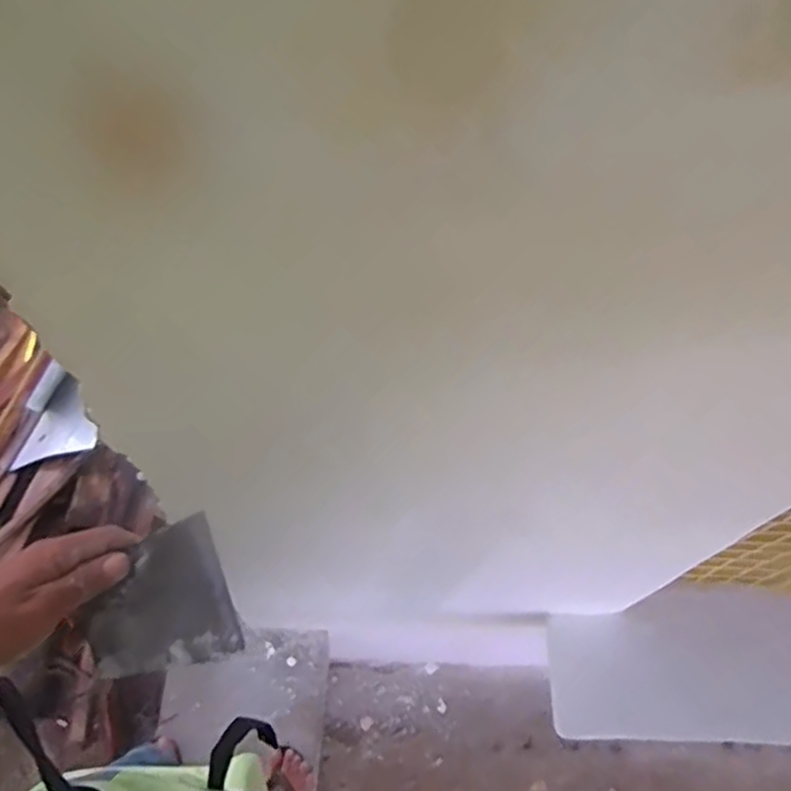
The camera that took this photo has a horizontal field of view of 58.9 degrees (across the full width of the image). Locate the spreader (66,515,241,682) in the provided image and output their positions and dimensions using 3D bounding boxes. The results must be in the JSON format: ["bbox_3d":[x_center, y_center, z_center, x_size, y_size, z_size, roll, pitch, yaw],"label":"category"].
[{"bbox_3d":[-0.165,0.143,0.481,0.100,0.008,0.092,-19,83,-1],"label":"spreader"}]

